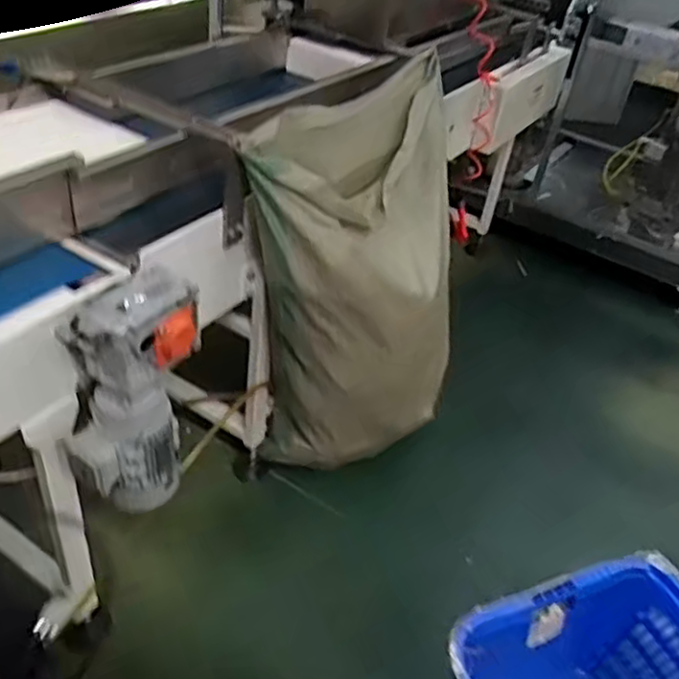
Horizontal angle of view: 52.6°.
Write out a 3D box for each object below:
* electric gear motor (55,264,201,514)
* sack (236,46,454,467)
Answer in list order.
[{"bbox_3d":[-0.320,0.083,1.076,0.196,0.344,0.195,-3,40,-13],"label":"electric gear motor"},{"bbox_3d":[0.099,-0.161,1.689,0.395,0.796,0.703,18,40,13],"label":"sack"}]

